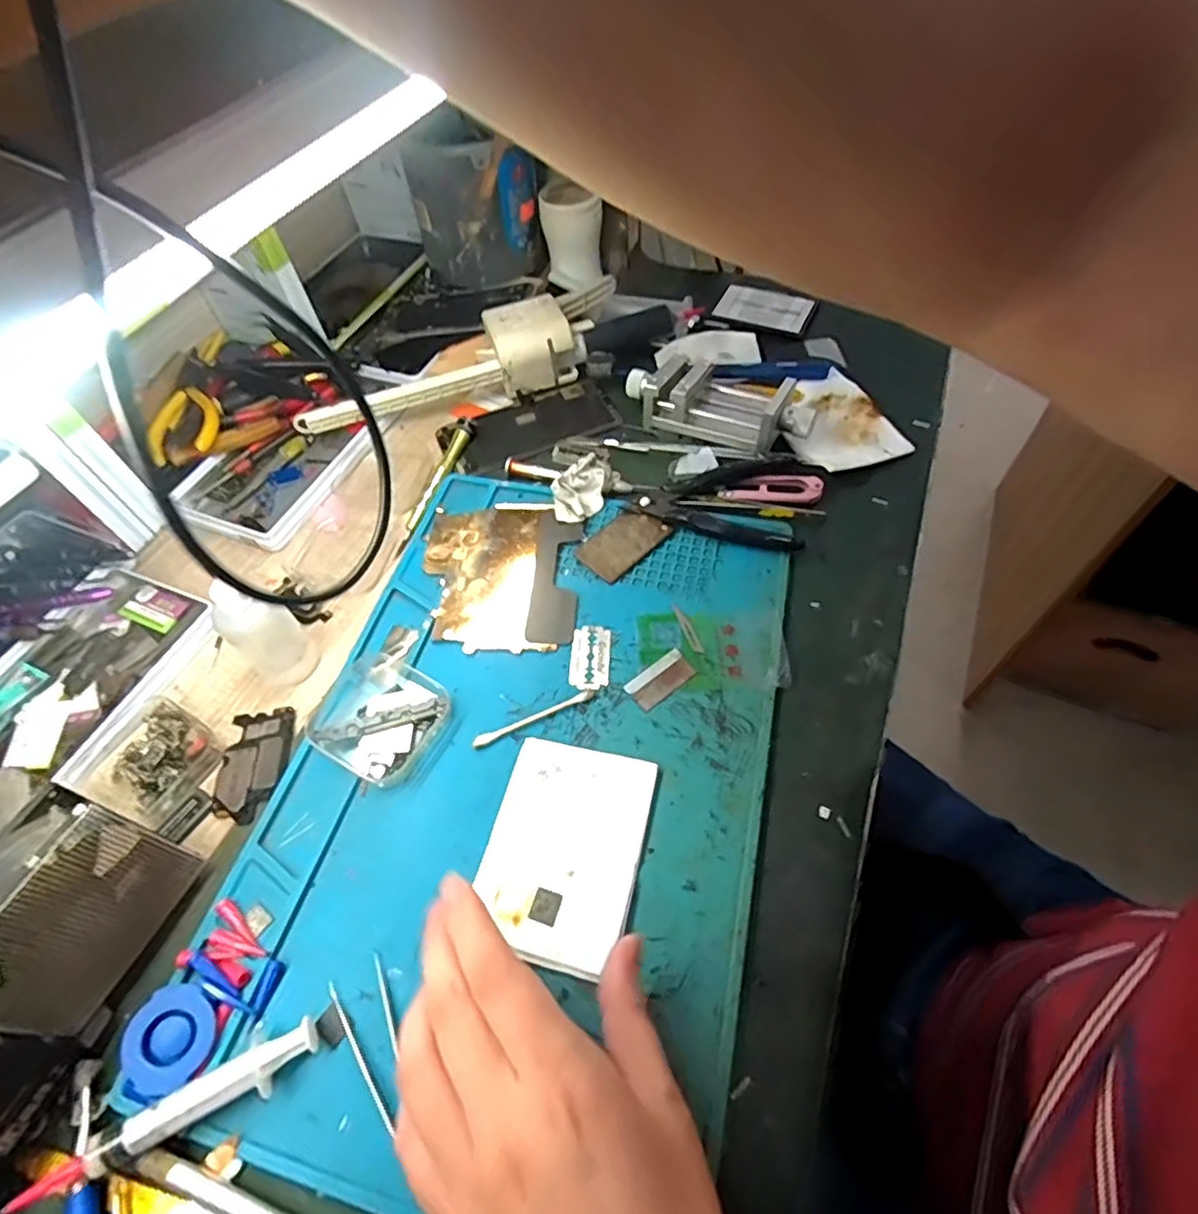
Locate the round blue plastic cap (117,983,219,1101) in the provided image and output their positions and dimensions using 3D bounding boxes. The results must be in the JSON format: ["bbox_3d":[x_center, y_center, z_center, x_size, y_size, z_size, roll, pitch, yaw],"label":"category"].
[{"bbox_3d":[-0.183,0.184,0.268,0.034,0.010,0.040,23,60,18],"label":"round blue plastic cap"}]

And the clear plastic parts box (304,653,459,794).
[{"bbox_3d":[-0.121,0.060,0.351,0.075,0.018,0.063,25,61,19],"label":"clear plastic parts box"}]

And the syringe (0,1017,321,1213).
[{"bbox_3d":[-0.170,0.200,0.255,0.108,0.020,0.024,-25,58,-13],"label":"syringe"}]

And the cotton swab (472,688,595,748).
[{"bbox_3d":[-0.036,0.061,0.352,0.071,0.004,0.006,-22,57,-11],"label":"cotton swab"}]

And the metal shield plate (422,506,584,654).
[{"bbox_3d":[-0.064,-0.021,0.409,0.097,0.005,0.110,0,56,4],"label":"metal shield plate"}]

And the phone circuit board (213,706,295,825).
[{"bbox_3d":[-0.191,0.087,0.352,0.038,0.006,0.064,-8,55,-2],"label":"phone circuit board"}]

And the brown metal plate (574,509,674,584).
[{"bbox_3d":[0.016,-0.043,0.422,0.057,0.004,0.035,-43,64,-16],"label":"brown metal plate"}]

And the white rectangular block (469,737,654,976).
[{"bbox_3d":[-0.017,0.117,0.310,0.074,0.004,0.100,10,57,11],"label":"white rectangular block"}]

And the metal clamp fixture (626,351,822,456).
[{"bbox_3d":[0.089,-0.153,0.468,0.138,0.034,0.064,23,60,18],"label":"metal clamp fixture"}]

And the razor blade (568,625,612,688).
[{"bbox_3d":[-0.005,0.028,0.373,0.024,0.004,0.042,2,56,5],"label":"razor blade"}]

